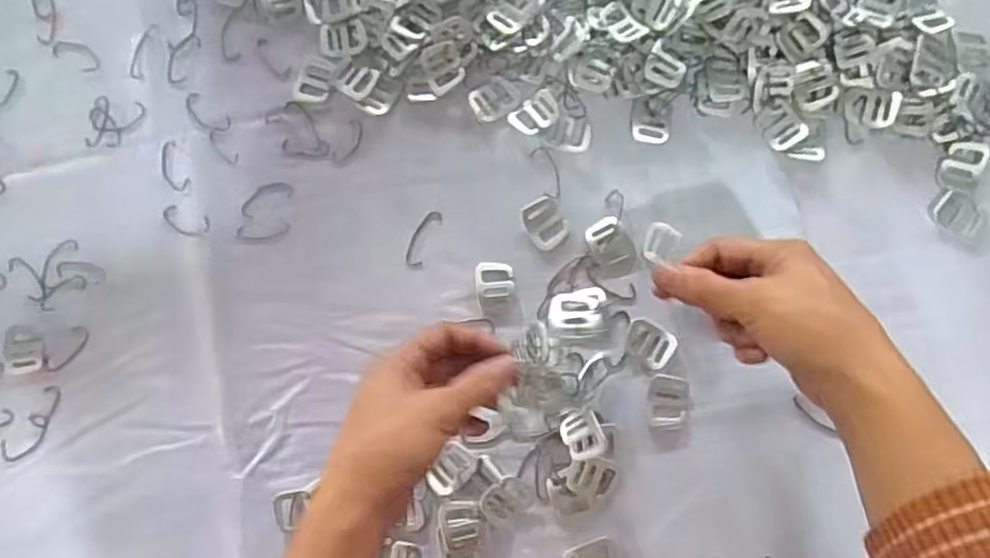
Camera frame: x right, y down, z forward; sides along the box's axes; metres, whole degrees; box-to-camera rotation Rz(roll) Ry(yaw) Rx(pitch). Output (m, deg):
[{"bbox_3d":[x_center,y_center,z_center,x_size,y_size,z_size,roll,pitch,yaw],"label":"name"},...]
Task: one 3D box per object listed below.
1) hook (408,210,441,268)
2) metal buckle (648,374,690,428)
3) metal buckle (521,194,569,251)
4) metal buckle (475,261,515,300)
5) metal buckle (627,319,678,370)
[{"bbox_3d":[-0.049,-0.027,0.458,0.015,0.004,0.042,23,85,7],"label":"hook"},{"bbox_3d":[0.111,0.078,0.431,0.026,0.004,0.033,4,83,5],"label":"metal buckle"},{"bbox_3d":[0.034,-0.038,0.449,0.026,0.004,0.035,-24,82,1],"label":"metal buckle"},{"bbox_3d":[0.000,0.000,0.447,0.025,0.004,0.024,-5,82,4],"label":"metal buckle"},{"bbox_3d":[0.100,0.041,0.434,0.031,0.004,0.026,36,87,8],"label":"metal buckle"}]

